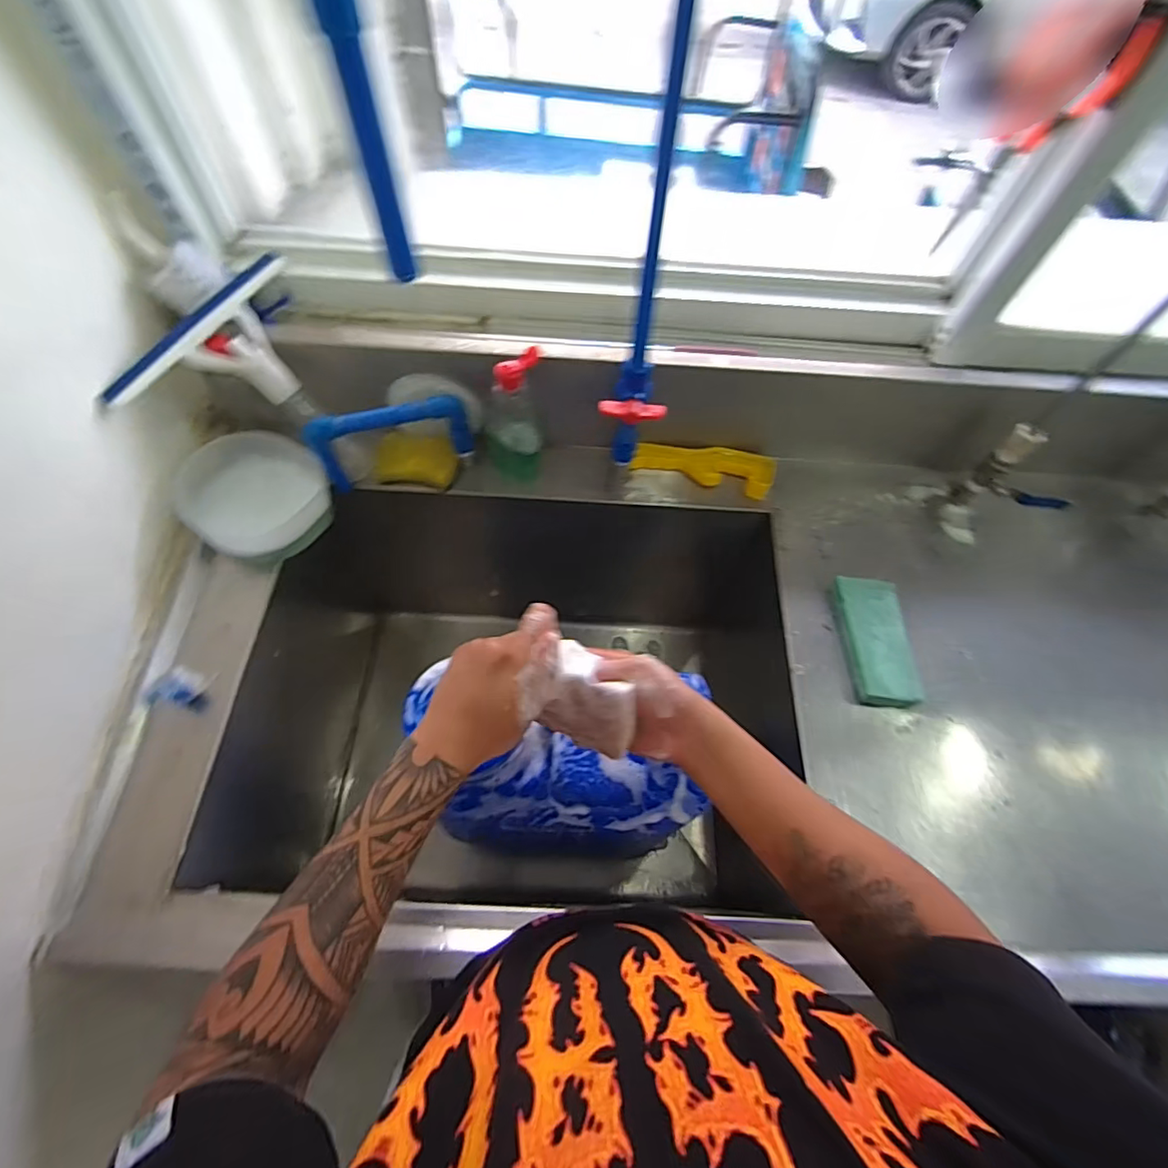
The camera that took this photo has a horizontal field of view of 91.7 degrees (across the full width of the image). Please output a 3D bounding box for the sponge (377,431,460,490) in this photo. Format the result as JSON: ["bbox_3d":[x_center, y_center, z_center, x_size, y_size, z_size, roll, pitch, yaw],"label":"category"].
[{"bbox_3d":[-0.211,-0.158,0.729,0.099,0.029,0.064,6,95,1],"label":"sponge"}]

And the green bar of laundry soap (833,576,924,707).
[{"bbox_3d":[0.325,0.063,0.634,0.062,0.031,0.147,0,64,-3],"label":"green bar of laundry soap"}]

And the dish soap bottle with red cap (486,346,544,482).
[{"bbox_3d":[-0.085,-0.194,0.685,0.067,0.173,0.048,-3,64,-5],"label":"dish soap bottle with red cap"}]

